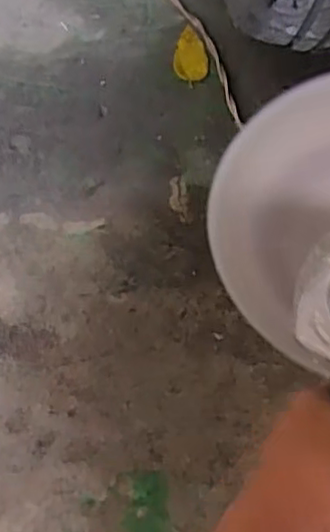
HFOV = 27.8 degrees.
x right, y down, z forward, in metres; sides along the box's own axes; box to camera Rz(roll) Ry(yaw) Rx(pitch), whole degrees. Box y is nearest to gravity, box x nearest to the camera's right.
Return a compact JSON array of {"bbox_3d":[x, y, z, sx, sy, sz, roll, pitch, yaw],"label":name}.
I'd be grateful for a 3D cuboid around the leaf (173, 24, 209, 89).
[{"bbox_3d":[0.034,-0.276,0.871,0.044,0.004,0.109,4,57,-2],"label":"leaf"}]

